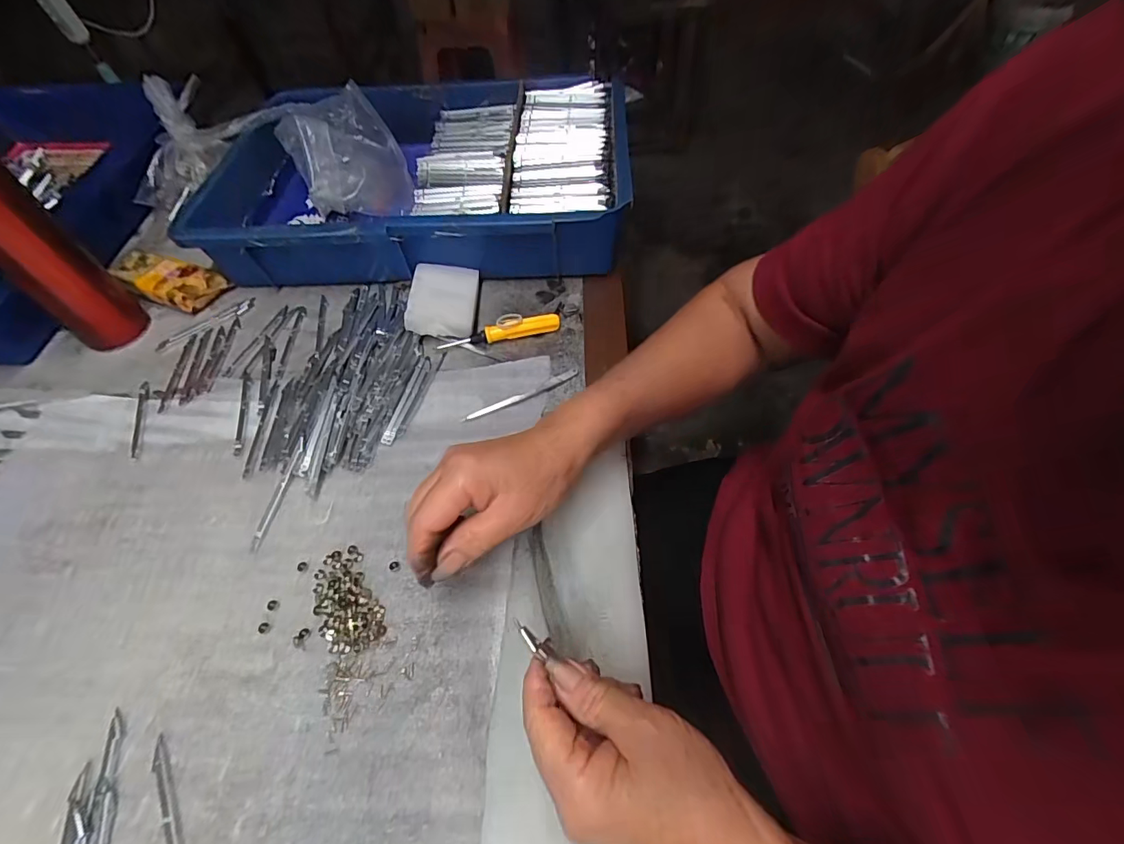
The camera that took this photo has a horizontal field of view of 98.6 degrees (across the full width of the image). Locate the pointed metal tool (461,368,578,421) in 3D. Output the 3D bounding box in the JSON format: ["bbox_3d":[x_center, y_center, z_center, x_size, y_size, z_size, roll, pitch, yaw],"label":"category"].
[{"bbox_3d":[-0.034,-0.023,0.410,0.106,0.004,0.009,-24,58,-14],"label":"pointed metal tool"}]

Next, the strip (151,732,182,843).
[{"bbox_3d":[-0.215,0.222,0.265,0.008,0.004,0.095,-30,60,-18],"label":"strip"}]

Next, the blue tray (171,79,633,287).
[{"bbox_3d":[-0.160,-0.266,0.540,0.438,0.097,0.270,-1,55,2],"label":"blue tray"}]

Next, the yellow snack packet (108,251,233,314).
[{"bbox_3d":[-0.408,-0.144,0.501,0.105,0.034,0.050,14,57,12],"label":"yellow snack packet"}]

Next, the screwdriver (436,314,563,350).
[{"bbox_3d":[-0.057,-0.083,0.443,0.112,0.016,0.014,-10,56,-5],"label":"screwdriver"}]

